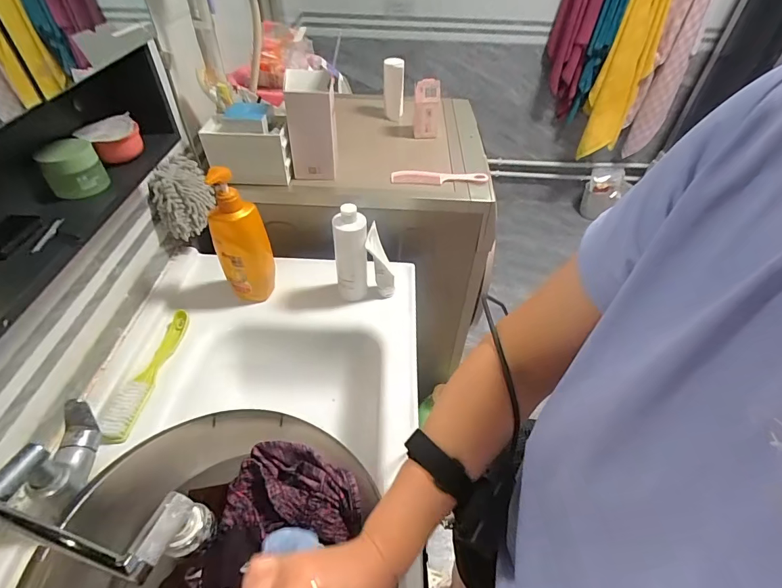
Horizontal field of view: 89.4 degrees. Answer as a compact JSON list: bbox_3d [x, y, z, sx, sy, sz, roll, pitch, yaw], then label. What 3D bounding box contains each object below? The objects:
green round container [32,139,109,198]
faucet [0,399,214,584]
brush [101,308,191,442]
[{"bbox_3d":[-0.398,-0.158,0.498,0.051,0.053,0.051,1,46,-1],"label":"green round container"},{"bbox_3d":[-0.314,0.217,0.419,0.255,0.113,0.107,25,50,20],"label":"faucet"},{"bbox_3d":[-0.389,0.120,0.646,0.033,0.041,0.244,4,46,1],"label":"brush"}]

